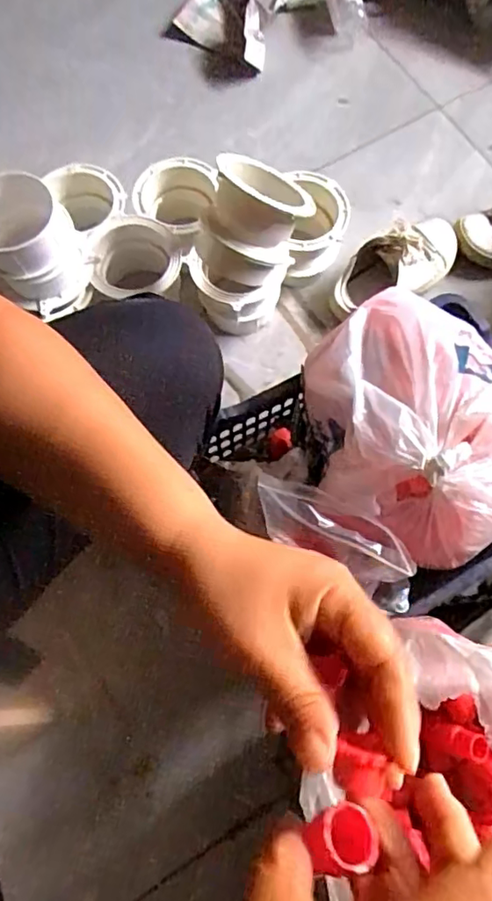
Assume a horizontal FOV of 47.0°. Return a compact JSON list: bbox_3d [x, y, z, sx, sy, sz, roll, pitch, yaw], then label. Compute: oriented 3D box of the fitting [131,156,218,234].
[{"bbox_3d":[-0.111,-0.382,0.889,0.115,0.083,0.125,0,74,1],"label":"fitting"}]

